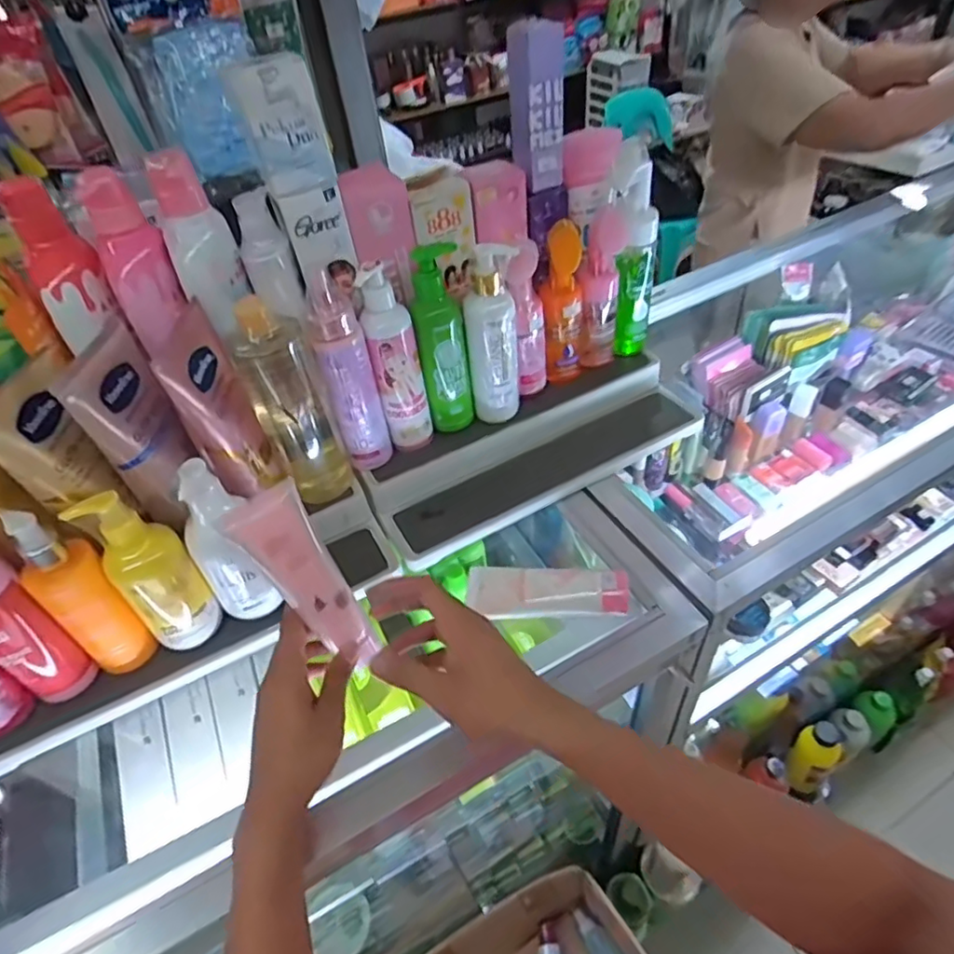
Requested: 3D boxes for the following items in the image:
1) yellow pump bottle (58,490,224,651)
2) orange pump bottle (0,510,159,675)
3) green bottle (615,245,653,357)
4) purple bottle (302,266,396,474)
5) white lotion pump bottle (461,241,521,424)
[{"bbox_3d":[-0.258,0.076,0.476,0.054,0.149,0.042,-35,51,-24],"label":"yellow pump bottle"},{"bbox_3d":[-0.309,0.092,0.465,0.056,0.148,0.051,27,55,30],"label":"orange pump bottle"},{"bbox_3d":[0.172,-0.192,0.661,0.038,0.122,0.027,4,46,11],"label":"green bottle"},{"bbox_3d":[-0.116,-0.090,0.547,0.046,0.193,0.035,-15,46,-7],"label":"purple bottle"},{"bbox_3d":[0.015,-0.137,0.585,0.048,0.176,0.037,2,46,10],"label":"white lotion pump bottle"}]

